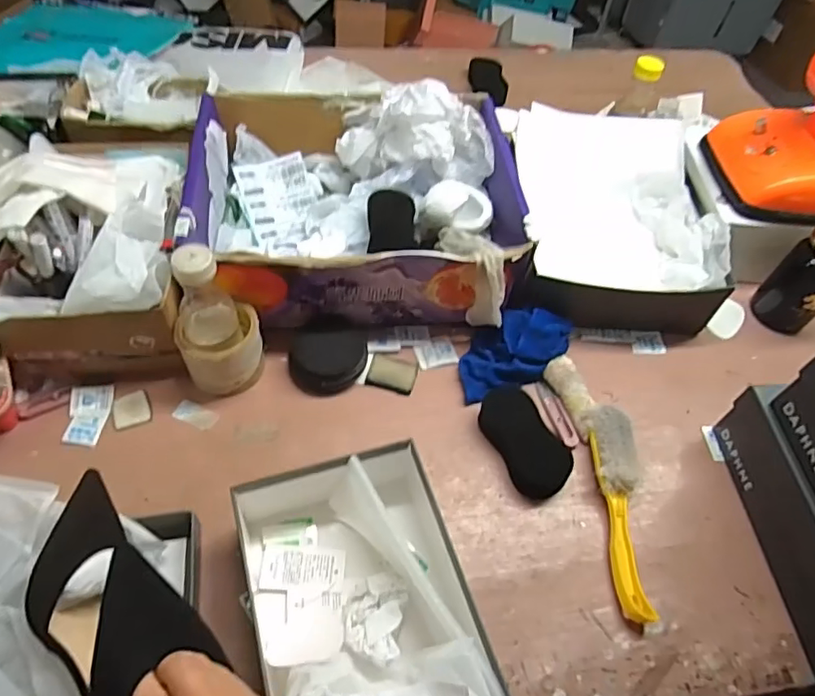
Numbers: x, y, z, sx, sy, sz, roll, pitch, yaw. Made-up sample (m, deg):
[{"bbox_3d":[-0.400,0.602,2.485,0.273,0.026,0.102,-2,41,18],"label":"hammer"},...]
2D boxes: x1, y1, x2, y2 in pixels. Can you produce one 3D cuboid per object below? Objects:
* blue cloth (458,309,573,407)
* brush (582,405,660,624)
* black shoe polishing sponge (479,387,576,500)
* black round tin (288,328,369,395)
[{"bbox_3d":[0.133,-0.002,0.720,0.161,0.052,0.093,-19,58,-17],"label":"blue cloth"},{"bbox_3d":[0.231,0.167,0.613,0.043,0.037,0.227,2,55,-4],"label":"brush"},{"bbox_3d":[0.132,0.104,0.655,0.062,0.029,0.129,-21,59,-19],"label":"black shoe polishing sponge"},{"bbox_3d":[-0.099,0.010,0.694,0.083,0.039,0.089,2,55,-3],"label":"black round tin"}]

